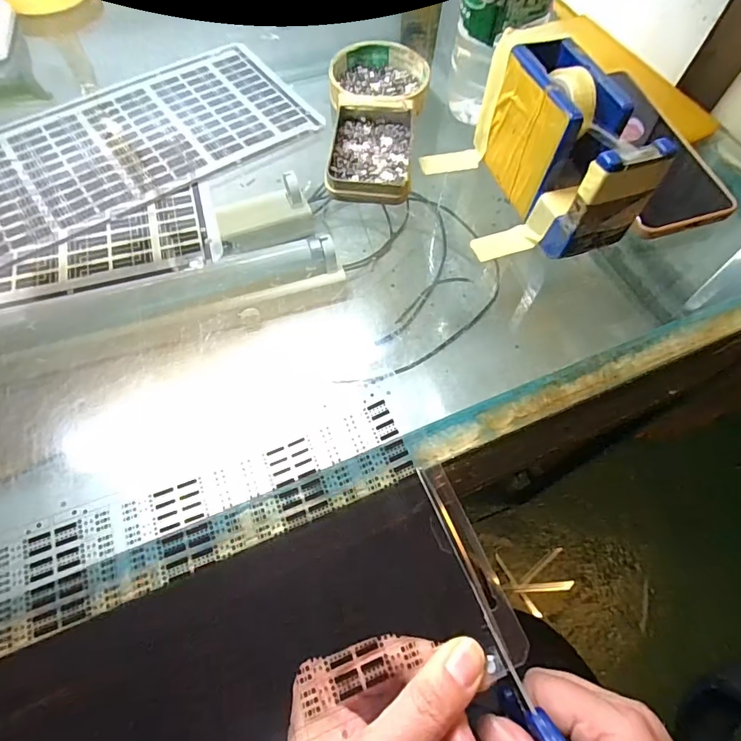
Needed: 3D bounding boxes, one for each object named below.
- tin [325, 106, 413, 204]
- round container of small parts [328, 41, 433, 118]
[{"bbox_3d":[0.001,-0.165,0.346,0.059,0.014,0.094,4,62,0],"label":"tin"},{"bbox_3d":[0.008,-0.242,0.383,0.079,0.017,0.079,1,62,-2],"label":"round container of small parts"}]

